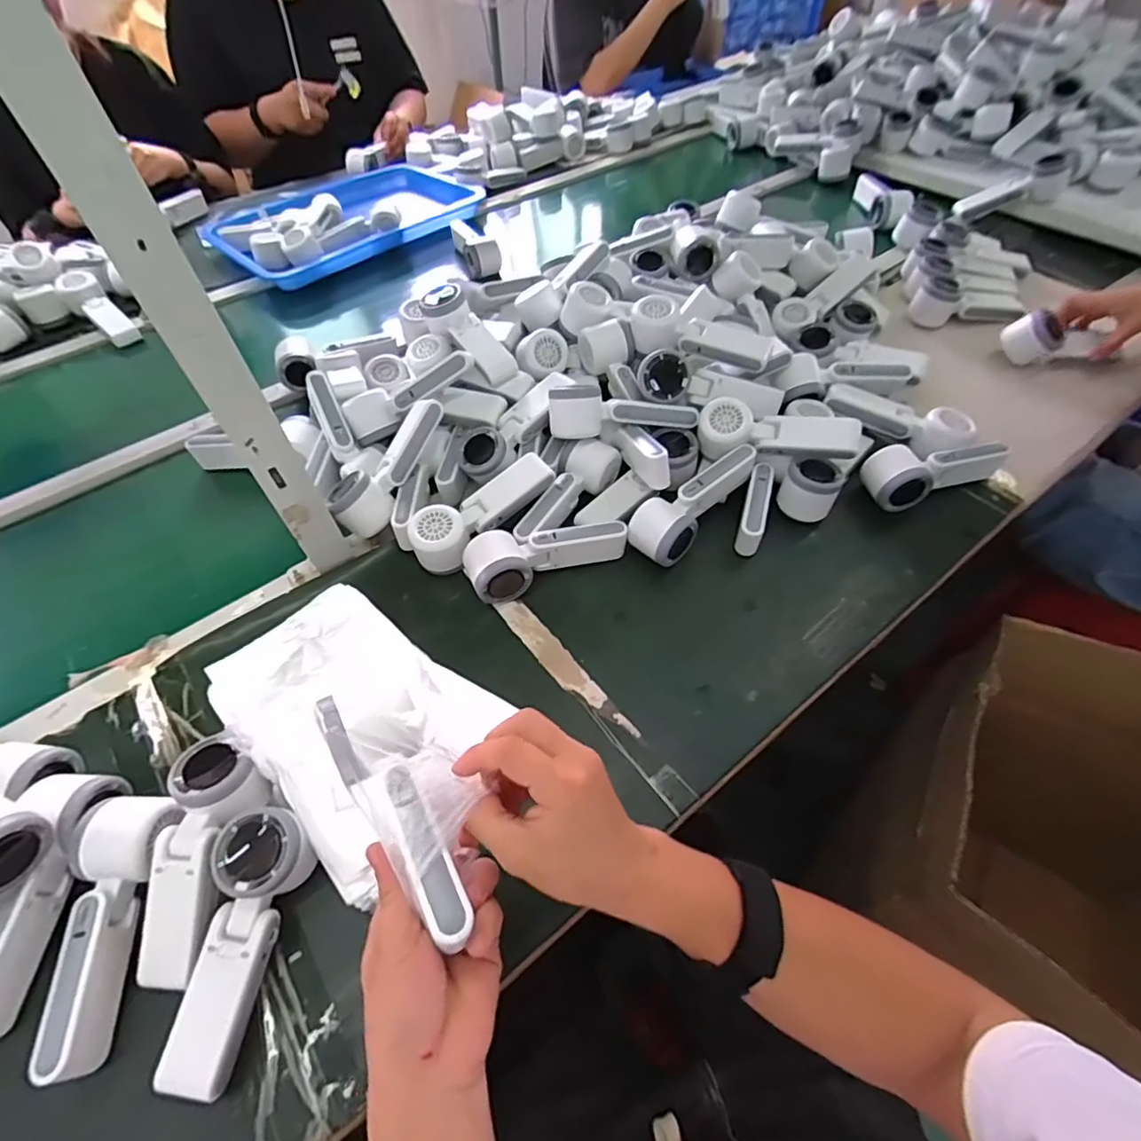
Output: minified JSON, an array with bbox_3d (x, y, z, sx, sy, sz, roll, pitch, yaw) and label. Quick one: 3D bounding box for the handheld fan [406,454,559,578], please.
[{"bbox_3d":[-0.096,-0.067,0.611,0.165,0.048,0.061,-39,62,-24],"label":"handheld fan"}]

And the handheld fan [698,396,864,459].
[{"bbox_3d":[0.223,-0.148,0.624,0.161,0.047,0.050,9,55,9],"label":"handheld fan"}]

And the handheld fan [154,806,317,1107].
[{"bbox_3d":[-0.229,0.253,0.391,0.060,0.045,0.168,8,71,5],"label":"handheld fan"}]

